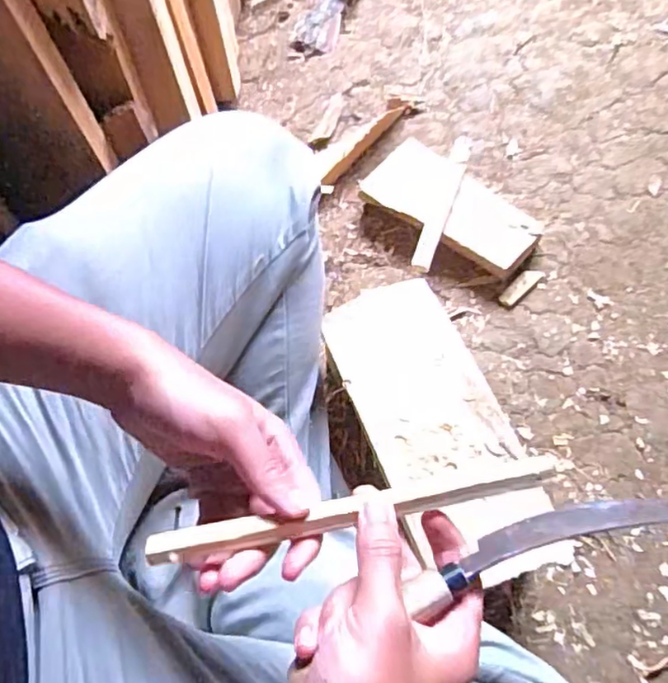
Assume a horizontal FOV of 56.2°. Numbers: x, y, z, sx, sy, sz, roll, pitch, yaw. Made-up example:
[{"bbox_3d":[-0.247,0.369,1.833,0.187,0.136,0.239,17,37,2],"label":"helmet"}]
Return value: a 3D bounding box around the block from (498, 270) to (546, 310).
[{"bbox_3d":[0.216,-0.063,0.722,0.064,0.005,0.022,-43,76,-14],"label":"block"}]

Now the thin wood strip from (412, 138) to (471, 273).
[{"bbox_3d":[0.124,-0.157,0.717,0.024,0.016,0.178,19,71,7],"label":"thin wood strip"}]

